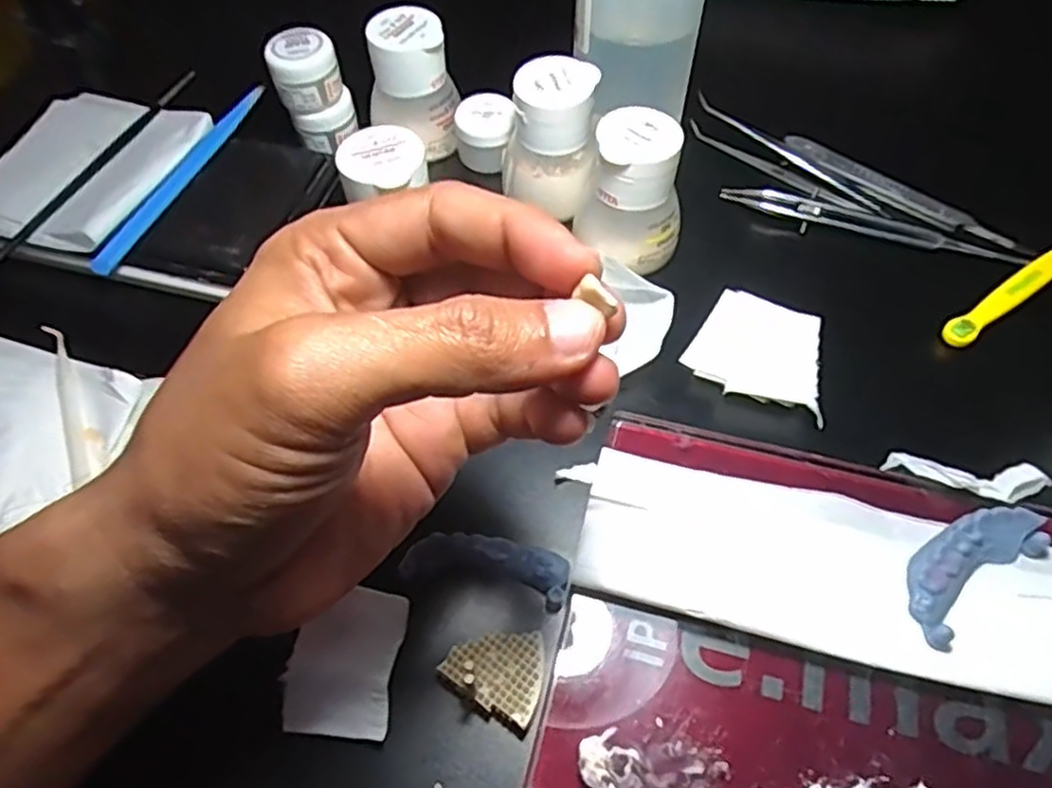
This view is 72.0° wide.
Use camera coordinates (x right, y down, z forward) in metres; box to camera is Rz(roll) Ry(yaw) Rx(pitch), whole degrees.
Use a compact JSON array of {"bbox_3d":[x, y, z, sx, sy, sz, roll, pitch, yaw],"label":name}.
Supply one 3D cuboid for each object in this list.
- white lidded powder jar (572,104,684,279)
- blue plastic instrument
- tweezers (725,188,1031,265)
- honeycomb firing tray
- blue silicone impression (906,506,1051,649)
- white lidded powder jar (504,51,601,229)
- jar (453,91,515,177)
[{"bbox_3d":[0.048,-0.090,0.328,0.041,0.063,0.046,-36,65,-19],"label":"white lidded powder jar"},{"bbox_3d":[-0.166,-0.109,0.356,0.013,0.009,0.132,20,61,12],"label":"blue plastic instrument"},{"bbox_3d":[0.166,-0.083,0.353,0.138,0.008,0.016,17,60,11],"label":"tweezers"},{"bbox_3d":[-0.010,0.093,0.245,0.033,0.012,0.029,22,61,13],"label":"honeycomb firing tray"},{"bbox_3d":[0.153,0.059,0.251,0.060,0.012,0.026,-32,63,-17],"label":"blue silicone impression"},{"bbox_3d":[0.016,-0.121,0.343,0.041,0.057,0.042,0,59,1],"label":"white lidded powder jar"},{"bbox_3d":[-0.021,-0.136,0.376,0.030,0.028,0.037,-5,59,-2],"label":"jar"}]

